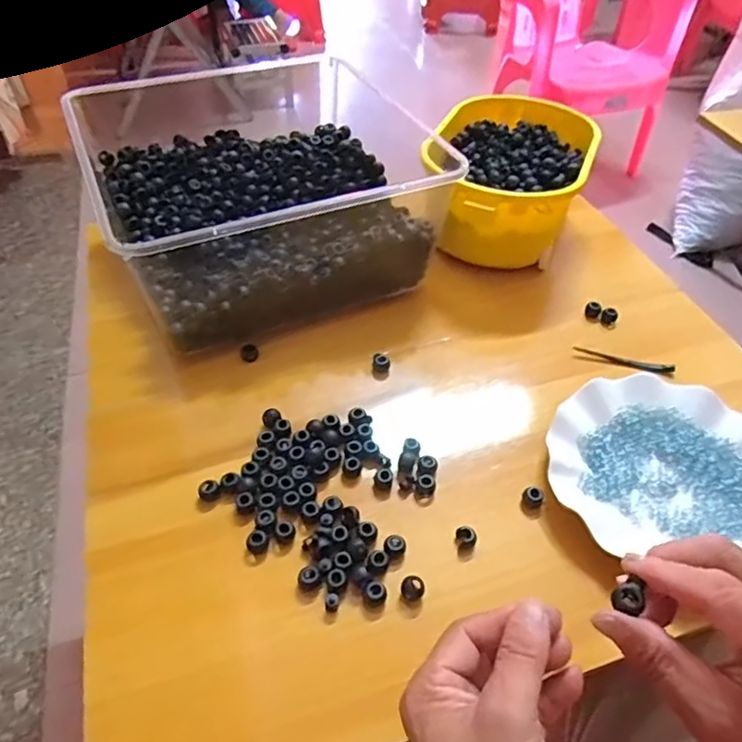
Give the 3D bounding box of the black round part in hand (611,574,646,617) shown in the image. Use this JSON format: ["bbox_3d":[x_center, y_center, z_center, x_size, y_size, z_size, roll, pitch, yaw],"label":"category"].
[{"bbox_3d":[0.126,0.110,0.283,0.015,0.007,0.014,-30,55,-27],"label":"black round part in hand"}]

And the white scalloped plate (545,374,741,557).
[{"bbox_3d":[0.229,0.070,0.451,0.181,0.023,0.154,7,47,4],"label":"white scalloped plate"}]

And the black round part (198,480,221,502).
[{"bbox_3d":[-0.120,0.088,0.431,0.015,0.007,0.016,1,47,-1],"label":"black round part"}]

